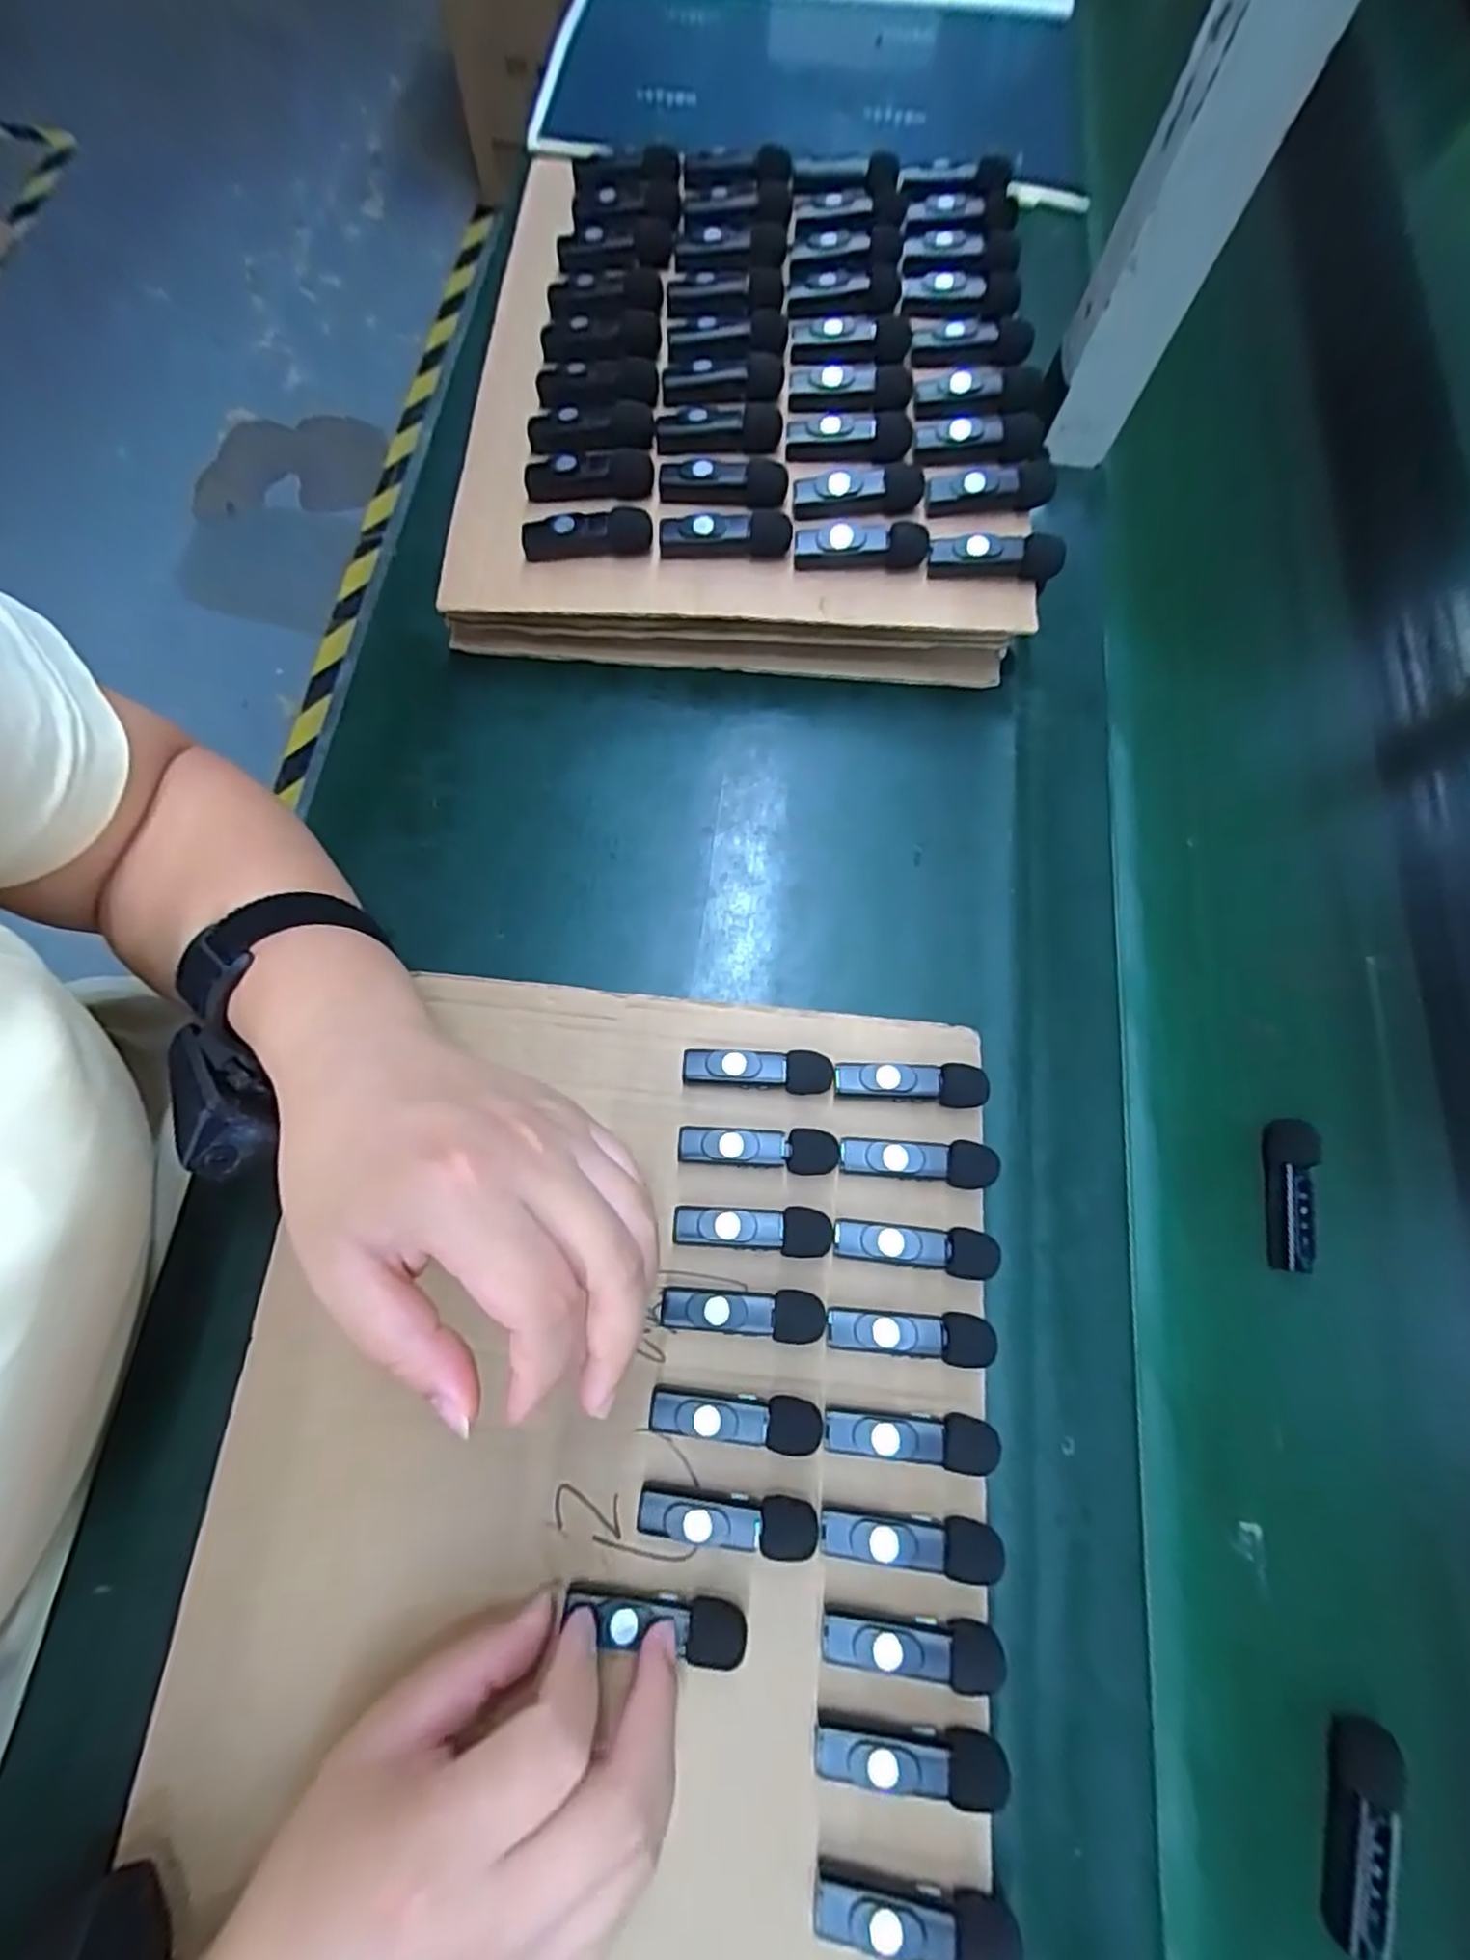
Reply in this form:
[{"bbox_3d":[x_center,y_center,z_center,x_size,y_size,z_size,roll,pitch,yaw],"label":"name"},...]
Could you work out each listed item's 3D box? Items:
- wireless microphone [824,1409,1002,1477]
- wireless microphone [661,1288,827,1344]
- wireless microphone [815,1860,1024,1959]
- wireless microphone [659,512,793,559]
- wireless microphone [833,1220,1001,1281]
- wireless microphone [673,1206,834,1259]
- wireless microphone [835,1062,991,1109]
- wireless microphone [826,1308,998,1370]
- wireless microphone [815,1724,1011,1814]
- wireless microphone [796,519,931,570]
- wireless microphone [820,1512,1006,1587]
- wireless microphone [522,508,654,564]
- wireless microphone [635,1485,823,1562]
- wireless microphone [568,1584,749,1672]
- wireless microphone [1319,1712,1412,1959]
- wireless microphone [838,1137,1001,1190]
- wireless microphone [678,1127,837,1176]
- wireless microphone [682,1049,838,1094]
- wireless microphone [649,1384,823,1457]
[{"bbox_3d":[0.067,0.175,0.277,0.064,0.016,0.018,8,73,2],"label":"wireless microphone"},{"bbox_3d":[0.003,0.134,0.289,0.064,0.016,0.018,2,72,0],"label":"wireless microphone"},{"bbox_3d":[0.059,0.306,0.235,0.064,0.019,0.015,8,73,2],"label":"wireless microphone"},{"bbox_3d":[-0.005,-0.221,0.356,0.063,0.020,0.018,1,72,0],"label":"wireless microphone"},{"bbox_3d":[0.074,0.110,0.295,0.066,0.015,0.018,8,72,2],"label":"wireless microphone"},{"bbox_3d":[0.007,0.103,0.298,0.064,0.015,0.018,3,72,0],"label":"wireless microphone"},{"bbox_3d":[0.077,0.046,0.315,0.064,0.014,0.017,3,72,0],"label":"wireless microphone"},{"bbox_3d":[0.070,0.142,0.286,0.064,0.016,0.018,3,72,0],"label":"wireless microphone"},{"bbox_3d":[0.060,0.268,0.248,0.064,0.020,0.017,2,72,0],"label":"wireless microphone"},{"bbox_3d":[0.061,-0.214,0.351,0.063,0.021,0.013,3,72,0],"label":"wireless microphone"},{"bbox_3d":[0.065,0.207,0.266,0.064,0.017,0.019,9,73,2],"label":"wireless microphone"},{"bbox_3d":[-0.074,-0.222,0.359,0.064,0.015,0.016,-2,72,-1],"label":"wireless microphone"},{"bbox_3d":[-0.003,0.201,0.267,0.065,0.017,0.019,5,72,1],"label":"wireless microphone"},{"bbox_3d":[-0.028,0.230,0.257,0.065,0.014,0.017,10,73,2],"label":"wireless microphone"},{"bbox_3d":[0.220,0.301,0.253,0.019,0.019,0.066,17,73,5],"label":"wireless microphone"},{"bbox_3d":[0.077,0.078,0.304,0.064,0.012,0.019,2,72,0],"label":"wireless microphone"},{"bbox_3d":[0.010,0.072,0.307,0.067,0.015,0.018,4,72,1],"label":"wireless microphone"},{"bbox_3d":[0.010,0.041,0.317,0.065,0.016,0.018,0,72,0],"label":"wireless microphone"},{"bbox_3d":[0.000,0.169,0.278,0.065,0.017,0.018,8,72,2],"label":"wireless microphone"}]

